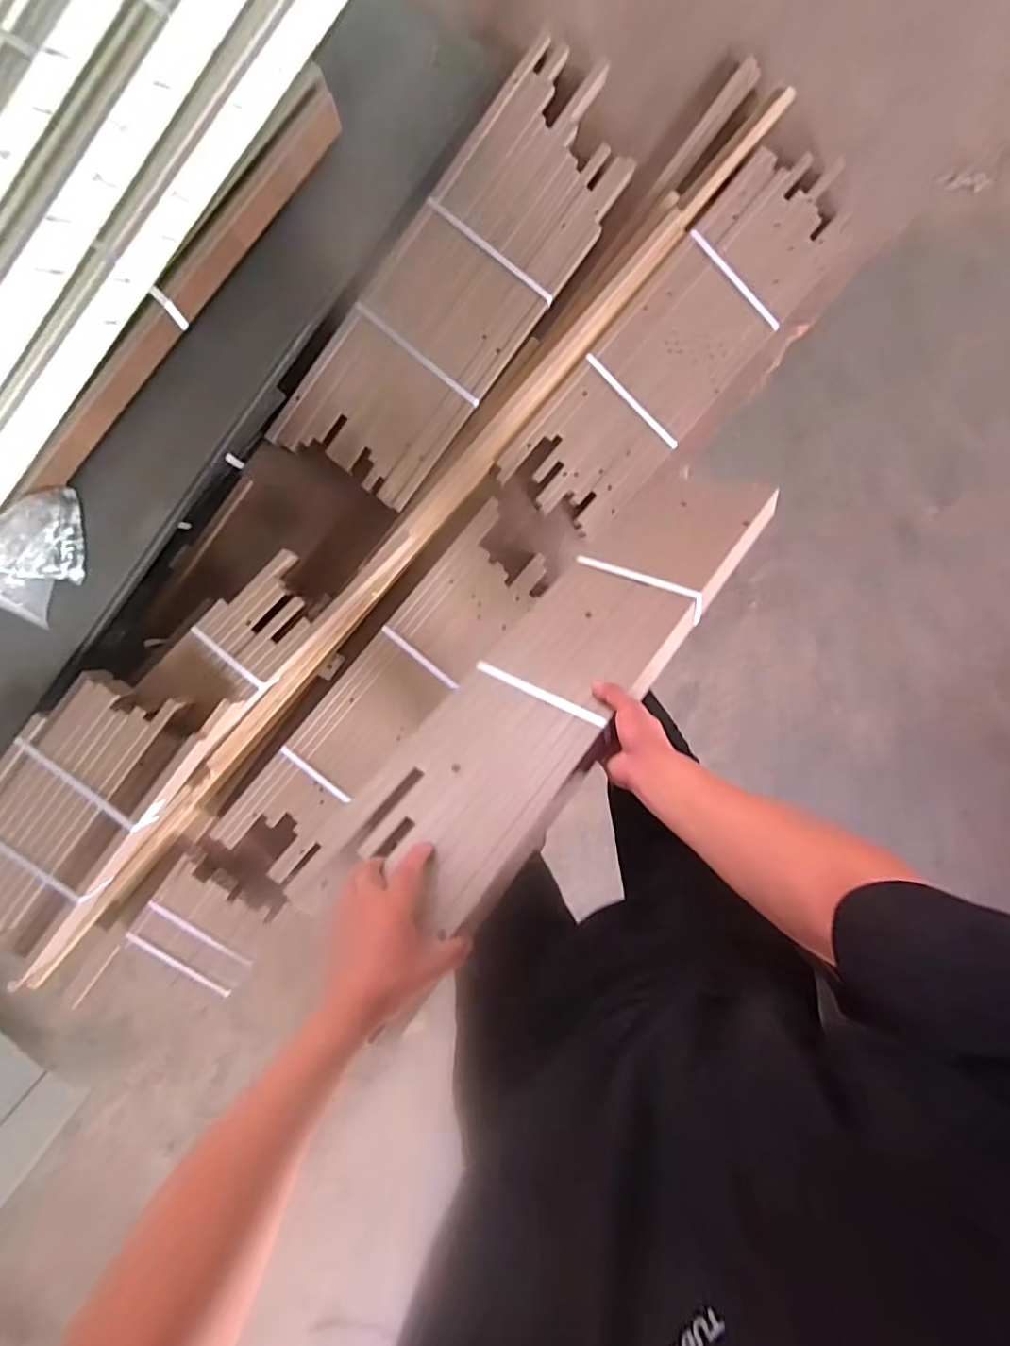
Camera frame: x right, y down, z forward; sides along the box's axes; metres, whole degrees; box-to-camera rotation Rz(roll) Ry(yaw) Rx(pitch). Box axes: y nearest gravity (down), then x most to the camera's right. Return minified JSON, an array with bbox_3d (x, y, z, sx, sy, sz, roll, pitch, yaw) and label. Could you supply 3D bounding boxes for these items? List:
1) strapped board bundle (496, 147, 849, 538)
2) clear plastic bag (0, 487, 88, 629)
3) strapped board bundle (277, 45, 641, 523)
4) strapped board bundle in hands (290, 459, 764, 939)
[{"bbox_3d":[0.362,-0.661,1.150,0.262,0.060,0.834,41,93,-8],"label":"strapped board bundle"},{"bbox_3d":[-0.762,-0.192,0.922,0.052,0.170,0.202,29,65,32],"label":"clear plastic bag"},{"bbox_3d":[-0.066,-0.743,1.087,0.282,0.057,0.894,36,94,-8],"label":"strapped board bundle"},{"bbox_3d":[0.106,-0.034,0.762,0.225,0.036,0.821,24,58,28],"label":"strapped board bundle in hands"}]

